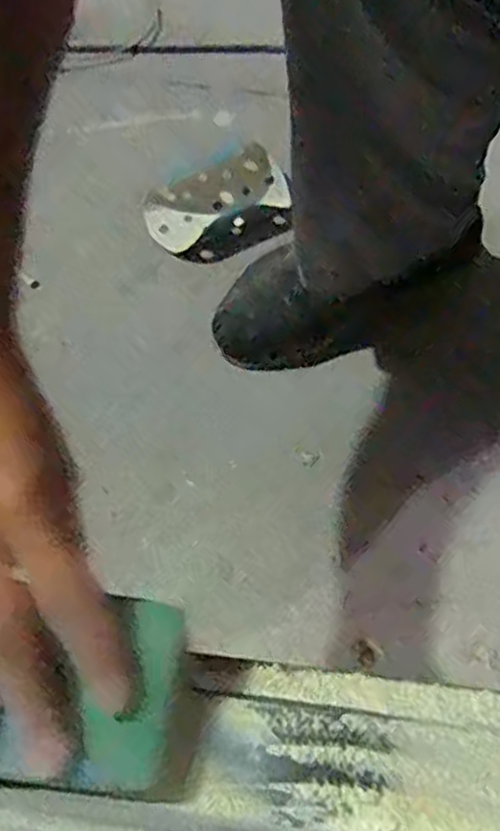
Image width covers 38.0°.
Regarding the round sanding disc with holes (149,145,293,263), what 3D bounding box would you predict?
[{"bbox_3d":[-0.031,-0.216,0.728,0.144,0.025,0.111,-26,70,-10],"label":"round sanding disc with holes"}]

